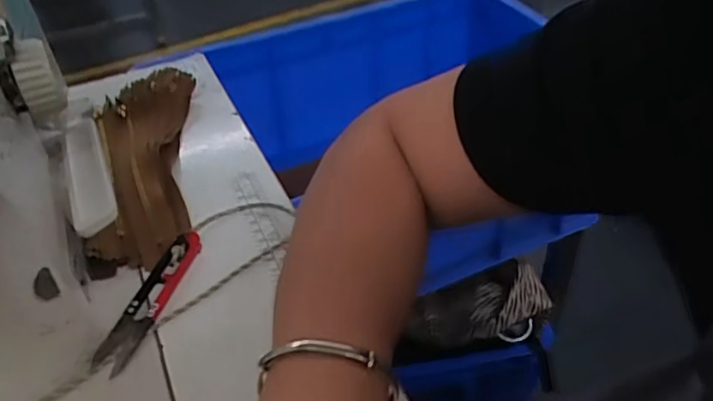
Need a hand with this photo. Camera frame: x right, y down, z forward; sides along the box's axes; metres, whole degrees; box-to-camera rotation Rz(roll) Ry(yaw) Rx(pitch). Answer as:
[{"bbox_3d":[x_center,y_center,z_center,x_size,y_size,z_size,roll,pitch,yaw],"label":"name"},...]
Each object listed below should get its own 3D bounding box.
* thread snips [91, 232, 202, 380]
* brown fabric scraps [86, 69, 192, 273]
[{"bbox_3d":[-0.126,0.058,0.367,0.023,0.013,0.098,9,43,16],"label":"thread snips"},{"bbox_3d":[-0.165,-0.032,0.462,0.080,0.034,0.206,-10,41,-6],"label":"brown fabric scraps"}]

